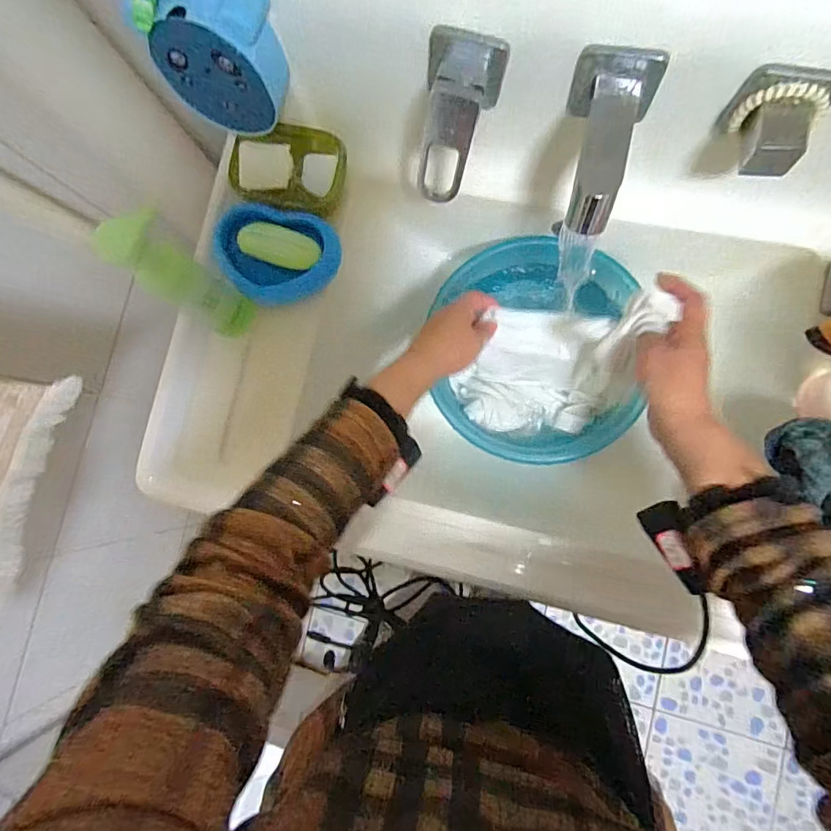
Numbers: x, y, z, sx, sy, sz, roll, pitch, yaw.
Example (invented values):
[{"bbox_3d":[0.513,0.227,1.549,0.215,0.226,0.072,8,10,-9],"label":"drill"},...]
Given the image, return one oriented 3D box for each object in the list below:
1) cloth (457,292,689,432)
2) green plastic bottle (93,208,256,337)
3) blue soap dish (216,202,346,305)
[{"bbox_3d":[0.135,-0.049,0.493,0.178,0.177,0.120,6,85,7],"label":"cloth"},{"bbox_3d":[-0.202,-0.117,0.422,0.053,0.187,0.036,-43,81,1],"label":"green plastic bottle"},{"bbox_3d":[-0.149,-0.168,0.494,0.125,0.034,0.099,15,86,8],"label":"blue soap dish"}]

